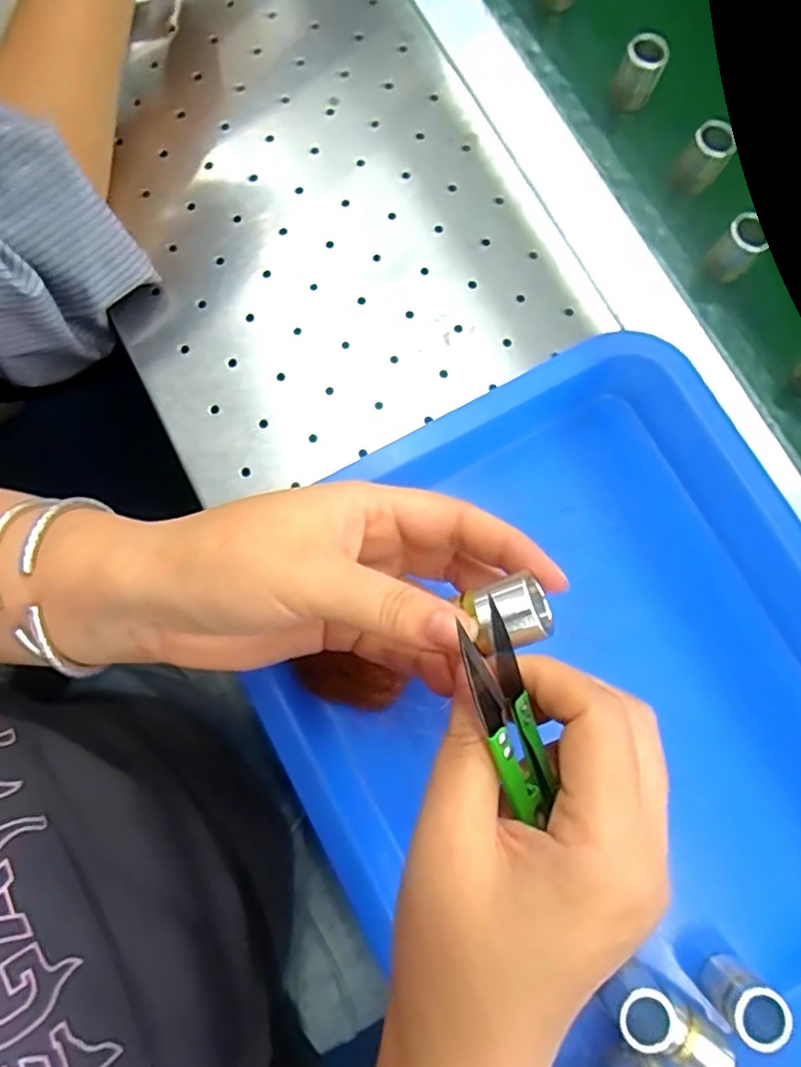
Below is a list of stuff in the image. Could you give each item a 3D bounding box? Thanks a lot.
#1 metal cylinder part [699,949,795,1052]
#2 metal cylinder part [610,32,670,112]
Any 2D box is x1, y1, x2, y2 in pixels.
[{"bbox_3d":[0.146,0.198,0.266,0.022,0.033,0.023,0,80,-1],"label":"metal cylinder part"},{"bbox_3d":[0.140,-0.270,0.367,0.022,0.036,0.020,0,80,-1],"label":"metal cylinder part"}]

